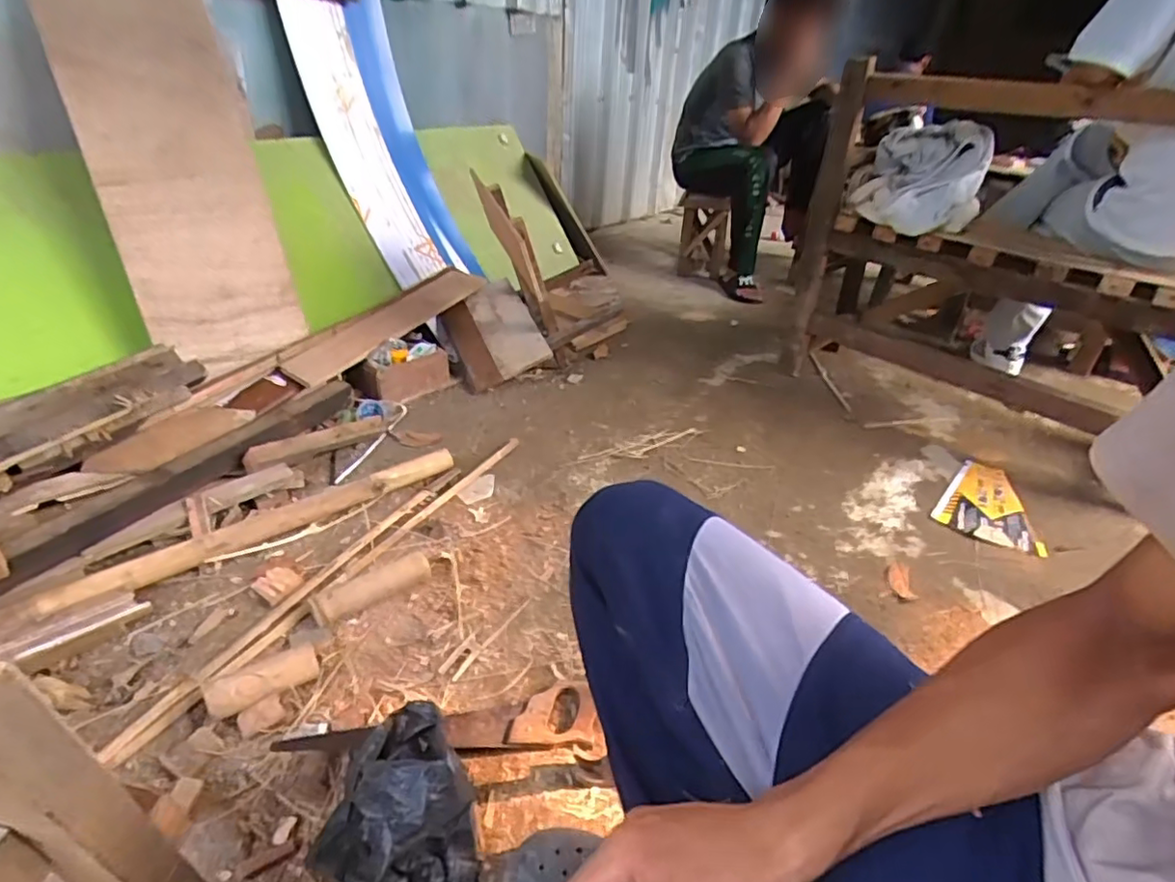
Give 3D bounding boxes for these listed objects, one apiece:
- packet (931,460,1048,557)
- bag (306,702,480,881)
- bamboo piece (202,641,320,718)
[{"bbox_3d":[0.891,0.132,1.375,0.201,0.016,0.304,19,36,22],"label":"packet"},{"bbox_3d":[-0.207,0.399,0.681,0.157,0.134,0.192,-2,34,-8],"label":"bag"},{"bbox_3d":[-0.443,0.328,0.848,0.138,0.046,0.052,-20,40,-31],"label":"bamboo piece"}]

